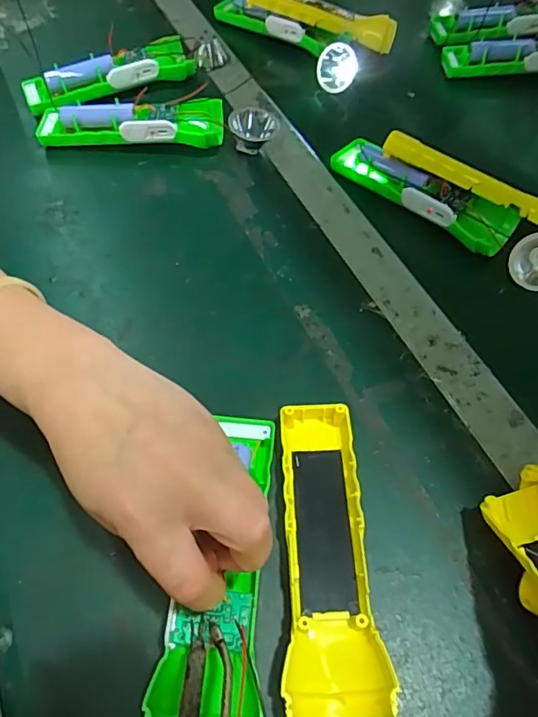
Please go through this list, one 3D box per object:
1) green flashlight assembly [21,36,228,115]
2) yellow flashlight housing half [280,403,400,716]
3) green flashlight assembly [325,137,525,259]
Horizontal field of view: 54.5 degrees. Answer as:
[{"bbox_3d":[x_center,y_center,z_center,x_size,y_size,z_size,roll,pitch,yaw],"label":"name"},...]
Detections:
[{"bbox_3d":[-0.137,-0.285,0.517,0.205,0.035,0.043,-21,60,-12],"label":"green flashlight assembly"},{"bbox_3d":[0.033,0.102,0.287,0.047,0.026,0.162,0,58,1],"label":"yellow flashlight housing half"},{"bbox_3d":[0.124,-0.143,0.439,0.164,0.027,0.040,38,66,21],"label":"green flashlight assembly"}]

